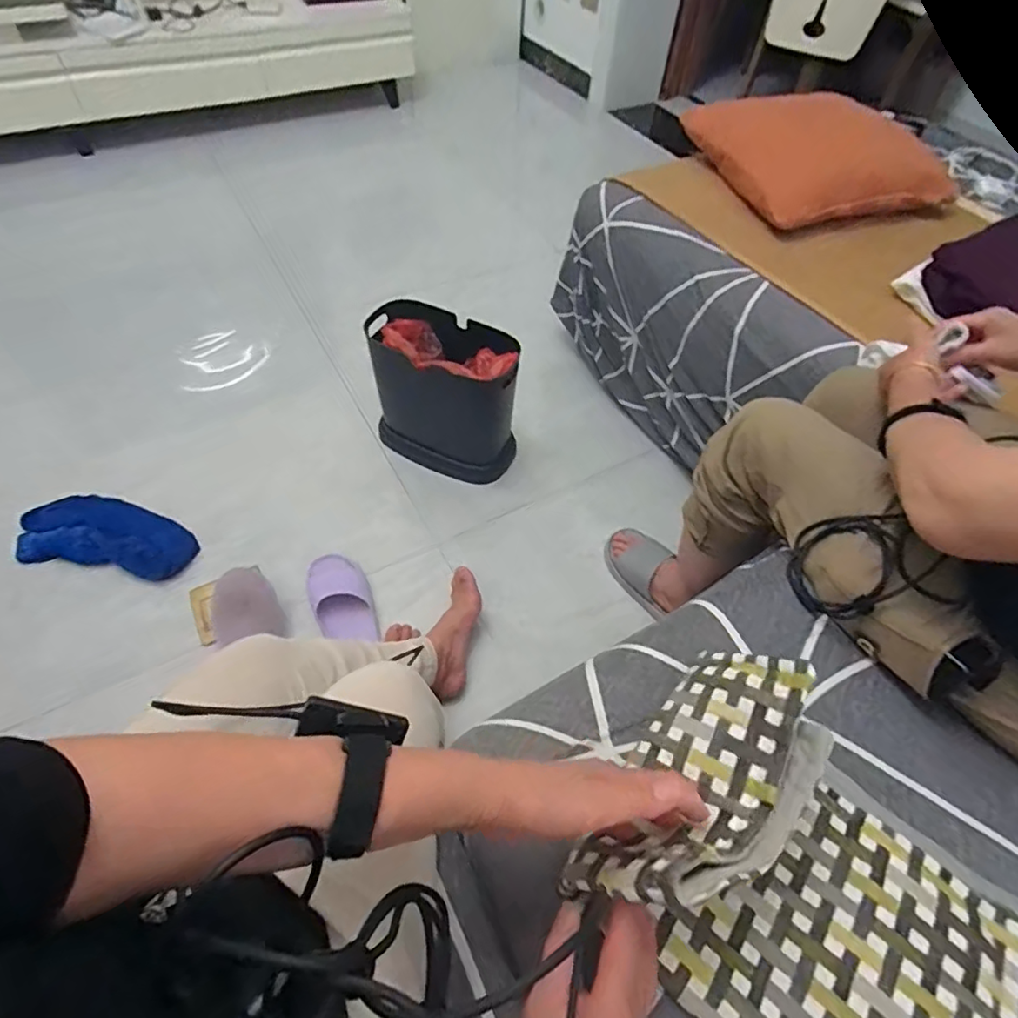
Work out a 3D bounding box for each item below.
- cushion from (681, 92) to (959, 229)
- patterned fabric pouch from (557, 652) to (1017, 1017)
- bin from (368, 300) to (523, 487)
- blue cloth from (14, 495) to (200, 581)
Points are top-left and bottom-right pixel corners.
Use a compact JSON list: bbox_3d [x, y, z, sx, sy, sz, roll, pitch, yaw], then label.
[{"bbox_3d":[0.611,-0.739,1.146,0.381,0.092,0.403,-14,56,-13],"label":"cushion"},{"bbox_3d":[0.222,0.265,0.391,0.291,0.120,0.214,34,59,19],"label":"patterned fabric pouch"},{"bbox_3d":[-0.134,-0.231,1.192,0.309,0.307,0.169,22,56,12],"label":"bin"},{"bbox_3d":[-0.757,0.046,1.074,0.319,0.045,0.141,6,54,1],"label":"blue cloth"}]

